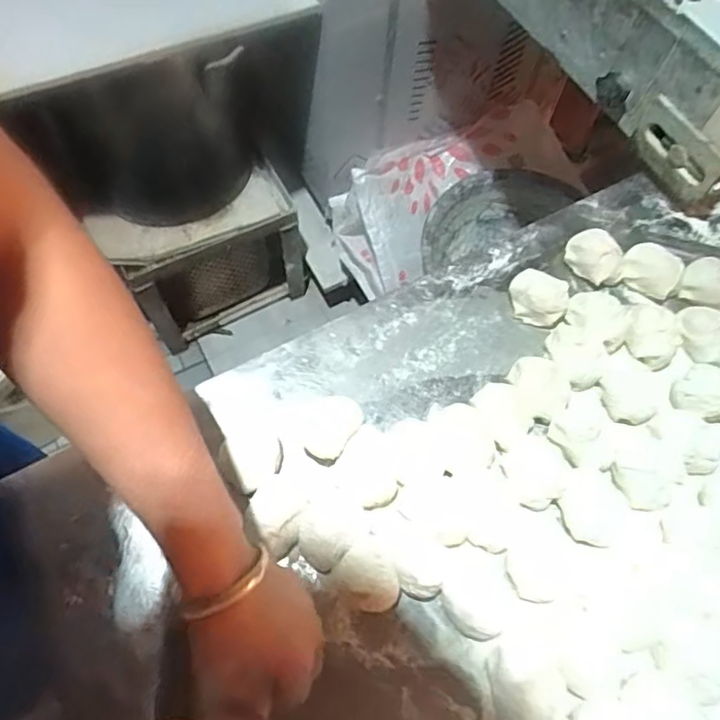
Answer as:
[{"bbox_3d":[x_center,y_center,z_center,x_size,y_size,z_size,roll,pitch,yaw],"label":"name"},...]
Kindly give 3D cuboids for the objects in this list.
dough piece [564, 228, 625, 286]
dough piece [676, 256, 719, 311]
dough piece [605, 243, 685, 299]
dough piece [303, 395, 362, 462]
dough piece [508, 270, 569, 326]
[{"bbox_3d":[0.225,-0.100,0.560,0.051,0.030,0.043,41,70,16],"label":"dough piece"},{"bbox_3d":[0.326,-0.067,0.543,0.043,0.032,0.051,-28,69,-14],"label":"dough piece"},{"bbox_3d":[0.273,-0.083,0.549,0.053,0.035,0.051,1,65,-1],"label":"dough piece"},{"bbox_3d":[-0.024,0.056,0.478,0.042,0.027,0.054,33,68,13],"label":"dough piece"},{"bbox_3d":[0.163,-0.057,0.531,0.053,0.033,0.041,39,70,15],"label":"dough piece"}]

